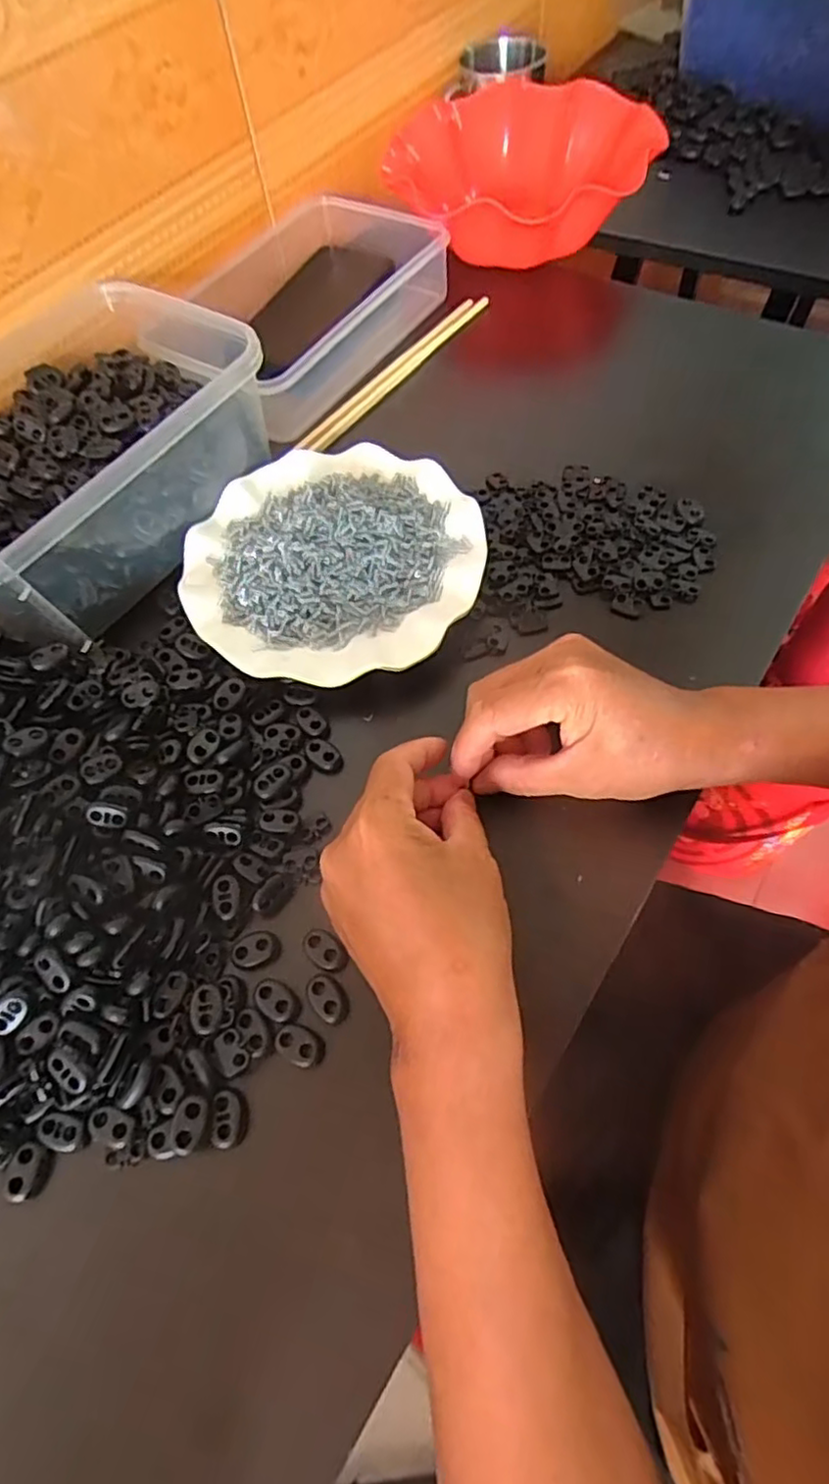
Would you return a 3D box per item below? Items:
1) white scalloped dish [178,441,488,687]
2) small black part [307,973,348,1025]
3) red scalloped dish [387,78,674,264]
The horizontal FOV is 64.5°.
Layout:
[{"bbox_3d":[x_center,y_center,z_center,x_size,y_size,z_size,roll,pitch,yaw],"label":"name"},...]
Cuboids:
[{"bbox_3d":[-0.050,-0.117,0.400,0.177,0.021,0.177,0,65,0],"label":"white scalloped dish"},{"bbox_3d":[-0.039,0.116,0.297,0.013,0.004,0.023,-35,70,-15],"label":"small black part"},{"bbox_3d":[0.083,-0.497,0.573,0.223,0.067,0.209,-2,62,4],"label":"red scalloped dish"}]

